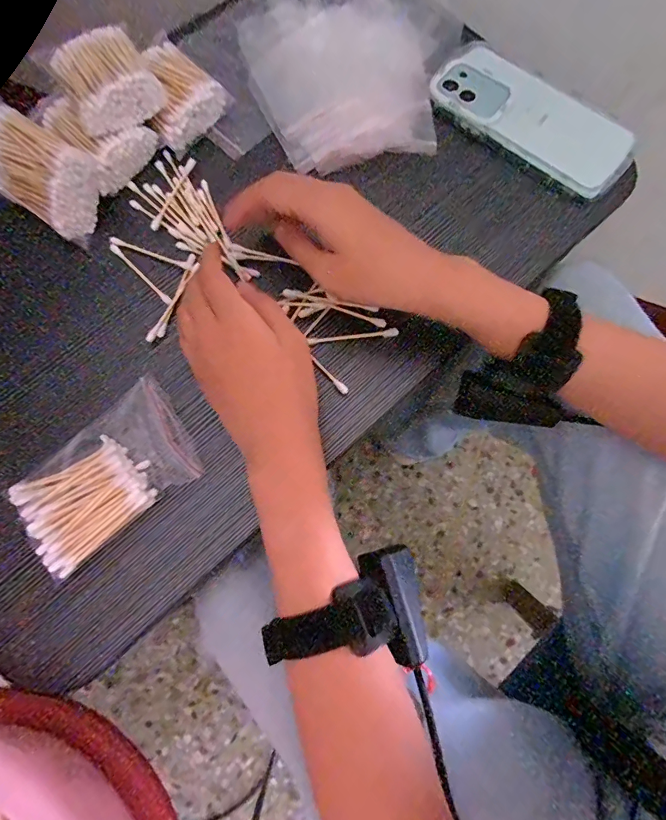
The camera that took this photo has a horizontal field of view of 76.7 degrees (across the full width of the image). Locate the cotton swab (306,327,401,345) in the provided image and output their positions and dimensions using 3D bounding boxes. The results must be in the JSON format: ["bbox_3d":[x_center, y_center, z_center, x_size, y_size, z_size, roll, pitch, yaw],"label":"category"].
[{"bbox_3d":[0.015,-0.053,0.302,0.064,0.004,0.007,-6,75,-2],"label":"cotton swab"}]

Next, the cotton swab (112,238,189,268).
[{"bbox_3d":[-0.138,-0.119,0.318,0.068,0.004,0.005,22,76,5],"label":"cotton swab"}]

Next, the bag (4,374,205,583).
[{"bbox_3d":[-0.145,0.041,0.270,0.113,0.020,0.071,-38,79,-10],"label":"bag"}]

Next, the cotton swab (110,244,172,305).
[{"bbox_3d":[-0.145,-0.103,0.315,0.069,0.004,0.005,43,79,10],"label":"cotton swab"}]

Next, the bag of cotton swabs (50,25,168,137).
[{"bbox_3d":[-0.163,-0.239,0.306,0.061,0.031,0.064,-30,78,-8],"label":"bag of cotton swabs"}]

